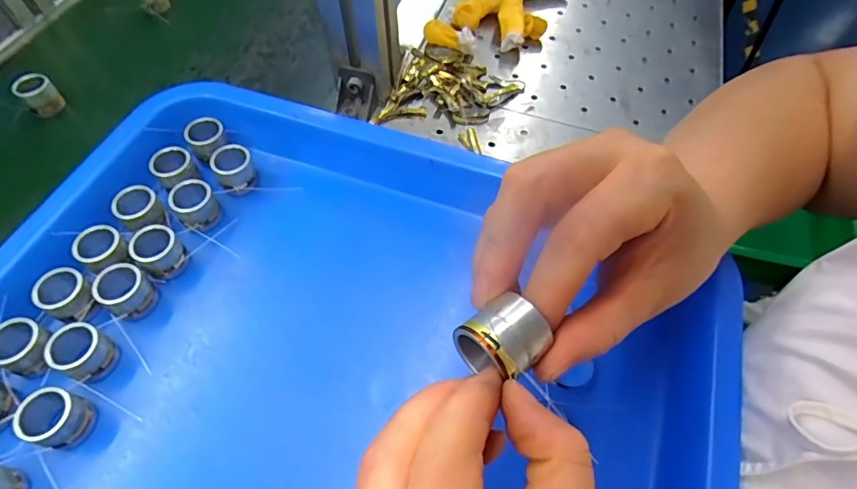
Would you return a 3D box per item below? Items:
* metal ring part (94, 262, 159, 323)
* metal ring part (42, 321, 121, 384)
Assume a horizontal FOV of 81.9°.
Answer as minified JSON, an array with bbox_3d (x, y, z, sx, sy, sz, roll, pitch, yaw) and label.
[{"bbox_3d":[-0.167,0.027,0.277,0.024,0.026,0.025,0,58,0],"label":"metal ring part"},{"bbox_3d":[-0.179,0.056,0.257,0.023,0.023,0.025,17,59,11],"label":"metal ring part"}]

